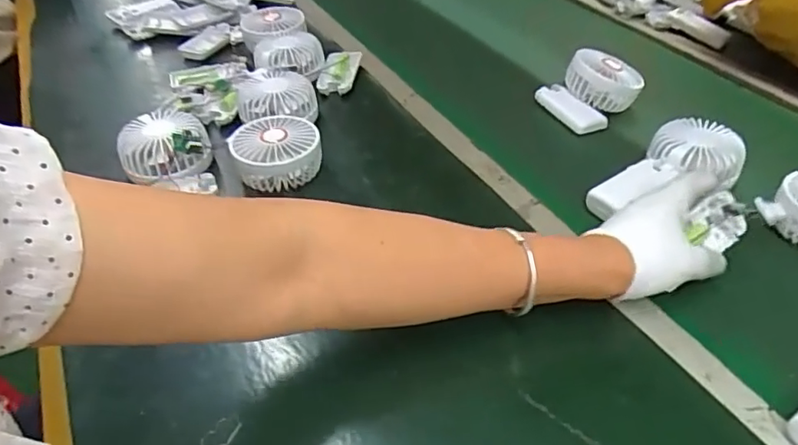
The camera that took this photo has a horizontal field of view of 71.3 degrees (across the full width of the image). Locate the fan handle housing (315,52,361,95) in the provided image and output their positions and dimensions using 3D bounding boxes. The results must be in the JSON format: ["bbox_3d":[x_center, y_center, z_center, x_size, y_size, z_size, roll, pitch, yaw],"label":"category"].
[{"bbox_3d":[-0.076,-0.195,0.719,0.042,0.018,0.089,8,41,7],"label":"fan handle housing"}]

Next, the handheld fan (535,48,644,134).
[{"bbox_3d":[0.234,-0.165,0.678,0.107,0.057,0.094,-22,46,-25],"label":"handheld fan"}]

